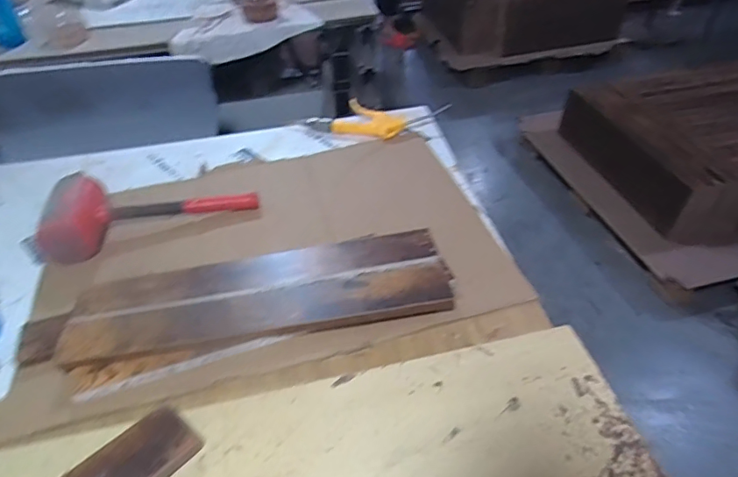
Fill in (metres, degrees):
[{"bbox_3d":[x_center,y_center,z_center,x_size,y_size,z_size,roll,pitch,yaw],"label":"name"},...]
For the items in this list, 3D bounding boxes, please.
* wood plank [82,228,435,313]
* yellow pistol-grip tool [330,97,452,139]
[{"bbox_3d":[-0.141,0.045,0.662,0.458,0.012,0.069,-10,34,-7],"label":"wood plank"},{"bbox_3d":[0.043,-0.231,0.975,0.223,0.022,0.119,0,43,3],"label":"yellow pistol-grip tool"}]

